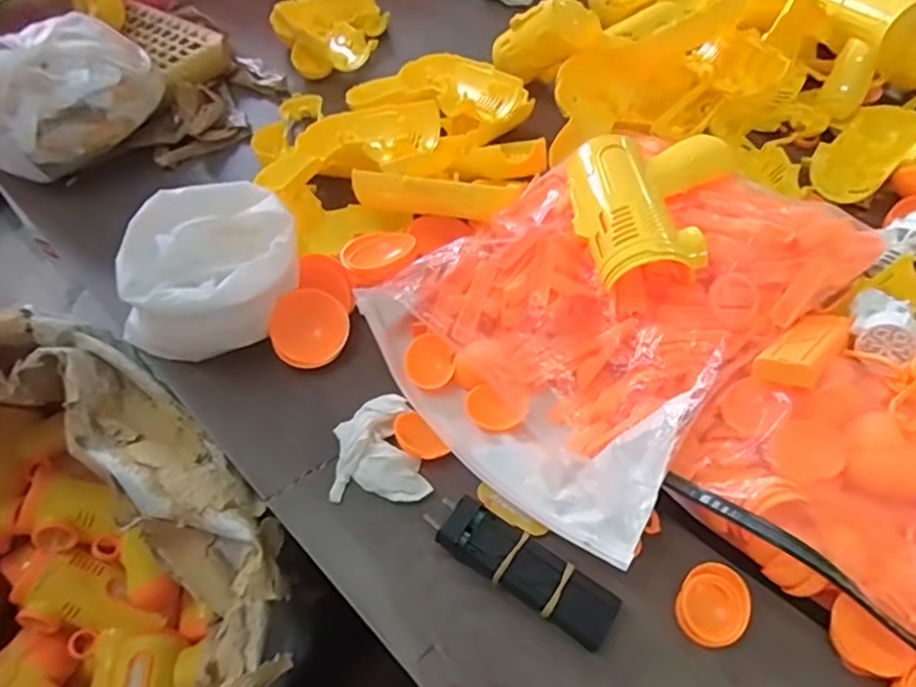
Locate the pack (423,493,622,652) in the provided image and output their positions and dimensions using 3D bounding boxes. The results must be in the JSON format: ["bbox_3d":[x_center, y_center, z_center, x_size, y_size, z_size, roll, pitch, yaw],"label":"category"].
[{"bbox_3d":[0.038,0.132,0.365,0.114,0.021,0.033,27,59,19],"label":"pack"}]

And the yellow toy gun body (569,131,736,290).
[{"bbox_3d":[0.147,-0.097,0.443,0.121,0.050,0.122,-5,54,-2],"label":"yellow toy gun body"}]

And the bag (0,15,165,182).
[{"bbox_3d":[-0.365,-0.232,0.574,0.106,0.084,0.165,35,62,23],"label":"bag"}]

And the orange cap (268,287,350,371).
[{"bbox_3d":[-0.109,-0.010,0.455,0.054,0.008,0.056,0,94,-4],"label":"orange cap"}]

